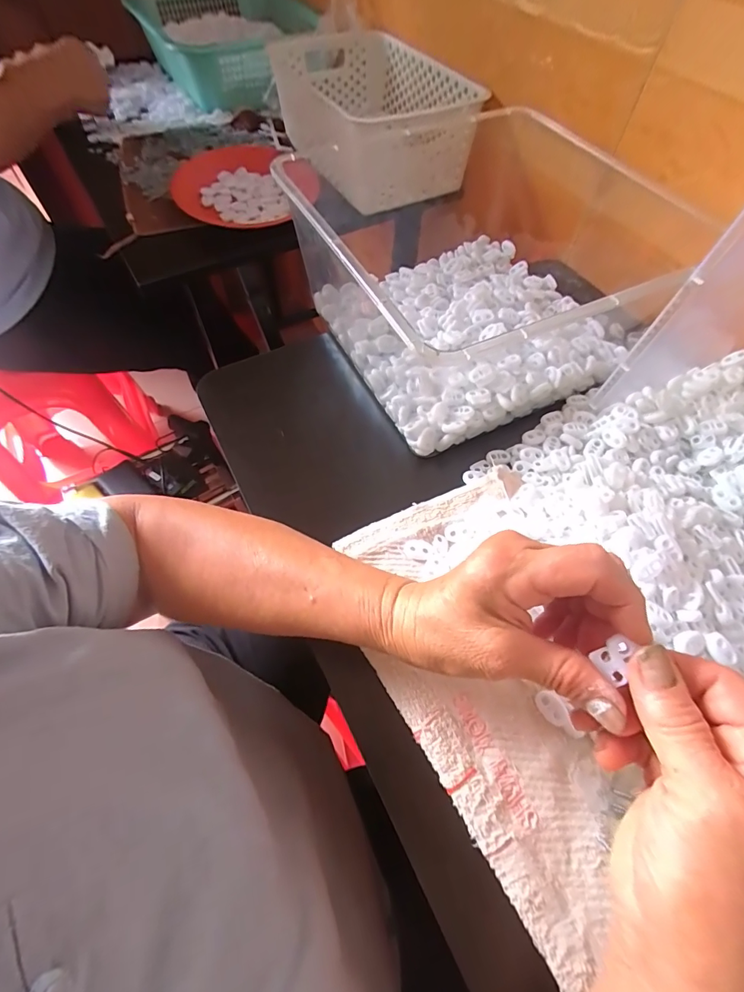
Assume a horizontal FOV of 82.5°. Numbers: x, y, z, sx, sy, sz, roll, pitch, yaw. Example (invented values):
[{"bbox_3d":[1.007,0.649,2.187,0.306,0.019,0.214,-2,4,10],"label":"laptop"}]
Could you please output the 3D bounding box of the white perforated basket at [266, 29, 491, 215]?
[{"bbox_3d":[-0.006,-0.597,0.680,0.217,0.136,0.334,-21,62,-13],"label":"white perforated basket"}]

